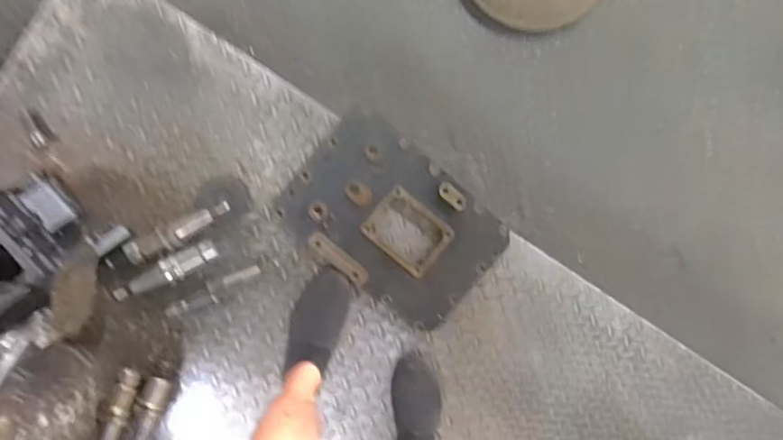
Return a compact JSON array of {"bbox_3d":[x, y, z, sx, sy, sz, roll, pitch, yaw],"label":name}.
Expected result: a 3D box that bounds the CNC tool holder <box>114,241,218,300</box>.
[{"bbox_3d":[-0.407,0.093,0.987,0.194,0.051,0.039,-27,98,-2],"label":"CNC tool holder"}]

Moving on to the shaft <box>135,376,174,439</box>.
[{"bbox_3d":[-0.456,0.369,1.026,0.046,0.044,0.180,20,94,-7],"label":"shaft"}]

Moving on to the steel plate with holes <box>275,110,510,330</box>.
[{"bbox_3d":[0.003,0.010,1.015,0.378,0.023,0.267,40,95,-8],"label":"steel plate with holes"}]

